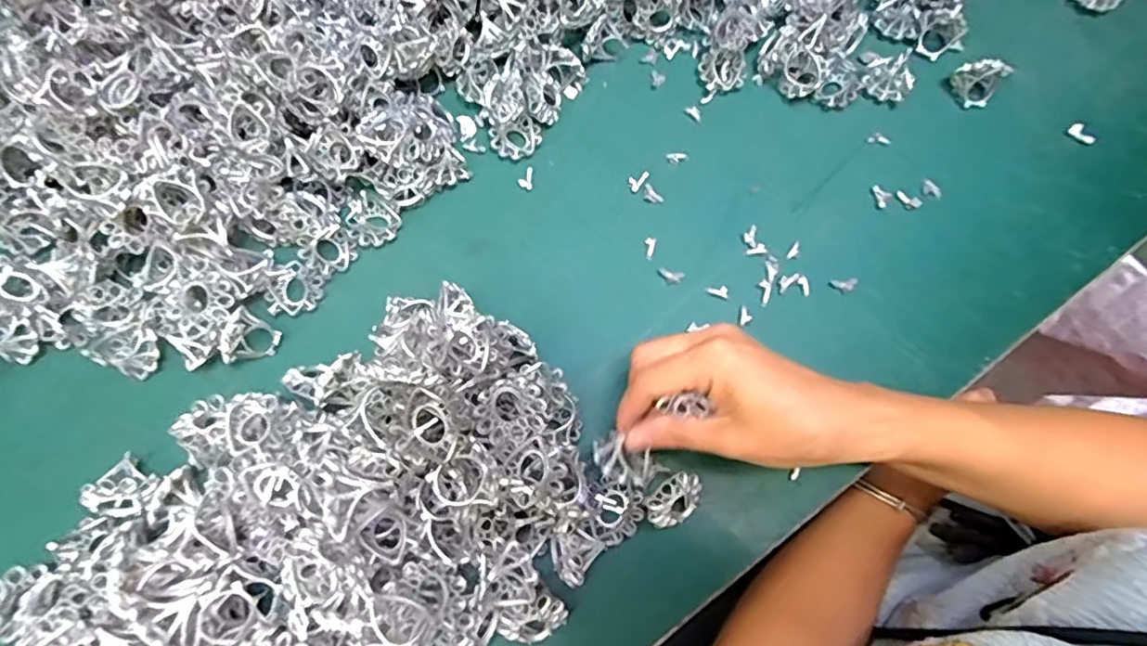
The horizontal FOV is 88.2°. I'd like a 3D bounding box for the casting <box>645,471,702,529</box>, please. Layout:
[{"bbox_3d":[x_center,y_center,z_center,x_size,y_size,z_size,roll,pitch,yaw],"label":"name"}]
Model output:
[{"bbox_3d":[0.054,0.094,0.314,0.033,0.020,0.022,-41,78,-14],"label":"casting"}]

